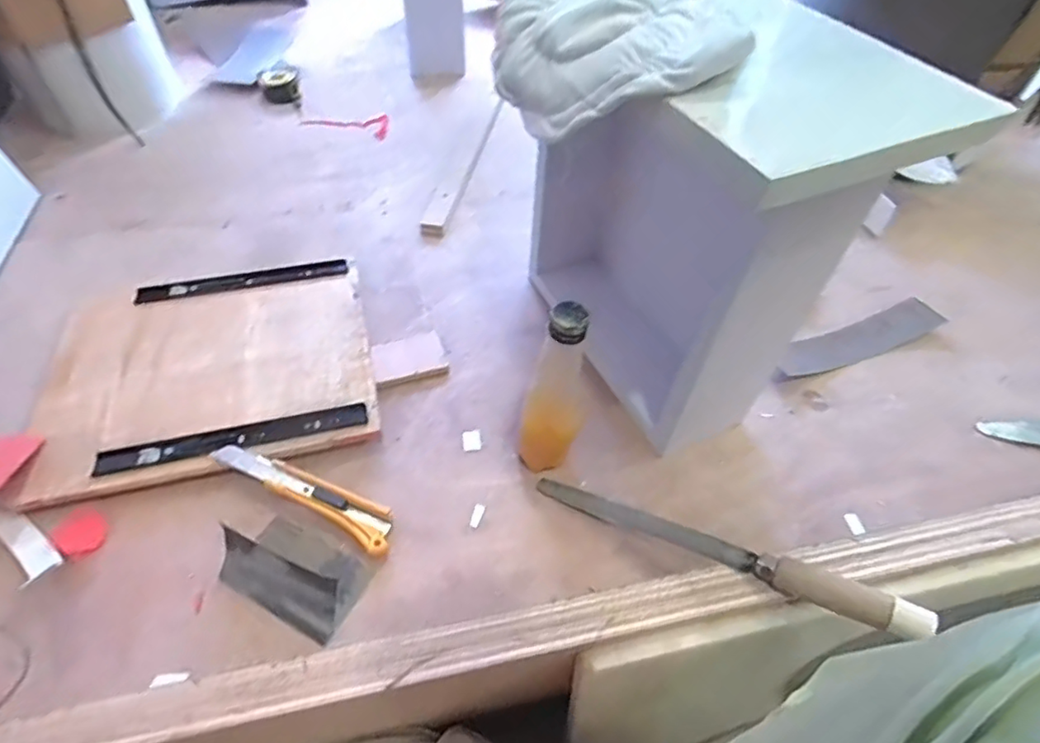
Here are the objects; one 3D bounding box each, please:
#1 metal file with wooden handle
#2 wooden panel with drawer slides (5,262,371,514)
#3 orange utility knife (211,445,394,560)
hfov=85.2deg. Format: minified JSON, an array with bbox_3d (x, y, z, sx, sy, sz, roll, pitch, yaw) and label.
[{"bbox_3d":[0.151,0.143,0.472,0.299,0.018,0.023,15,51,29],"label":"metal file with wooden handle"},{"bbox_3d":[-0.320,-0.010,0.597,0.308,0.022,0.276,-12,54,-12],"label":"wooden panel with drawer slides"},{"bbox_3d":[-0.189,0.107,0.510,0.180,0.026,0.039,24,55,15],"label":"orange utility knife"}]

